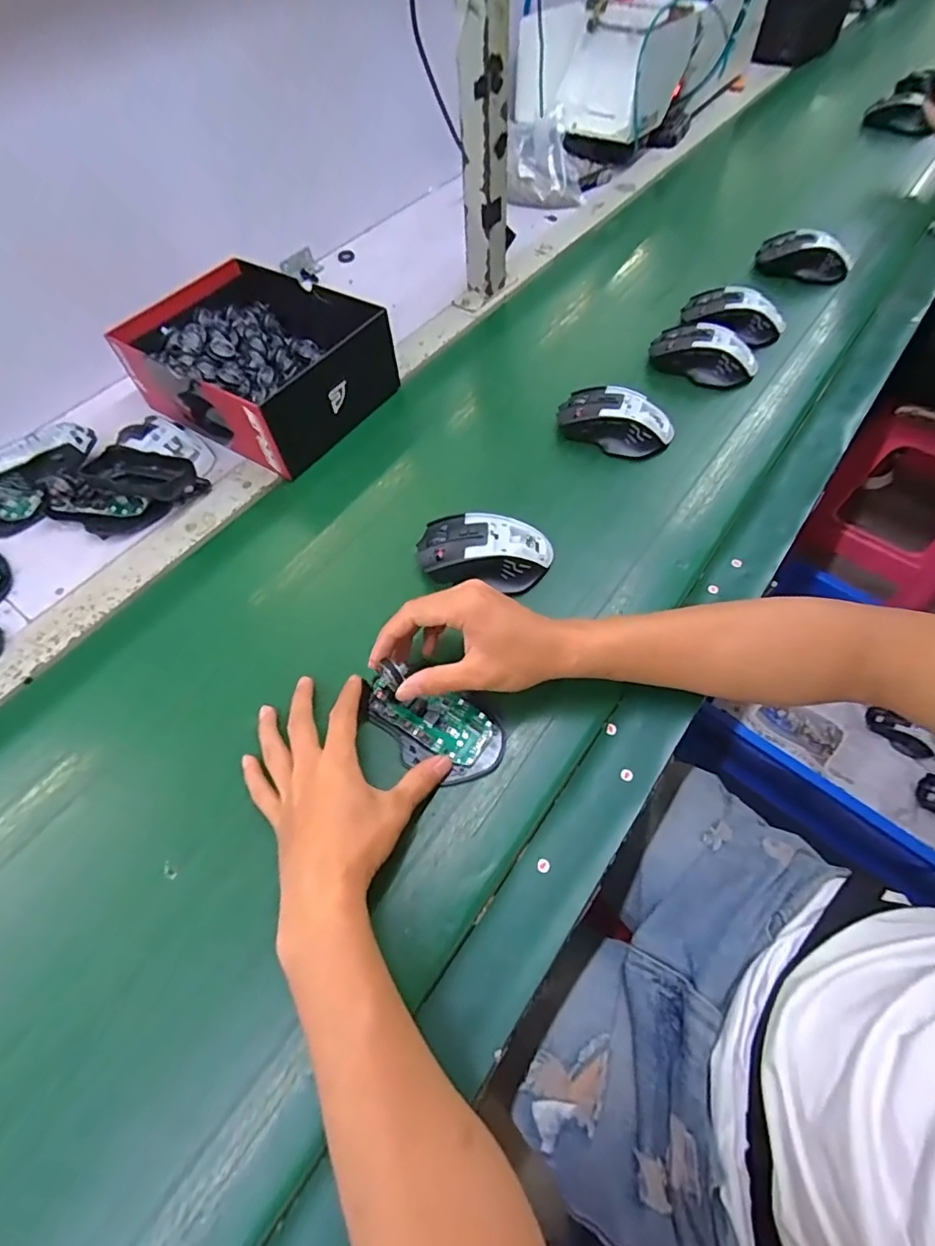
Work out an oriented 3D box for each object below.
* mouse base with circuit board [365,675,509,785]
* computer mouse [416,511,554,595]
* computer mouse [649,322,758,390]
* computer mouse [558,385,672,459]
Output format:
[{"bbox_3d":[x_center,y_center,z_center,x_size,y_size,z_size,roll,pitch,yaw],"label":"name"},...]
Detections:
[{"bbox_3d":[-0.025,0.078,0.396,0.105,0.021,0.058,20,62,6],"label":"mouse base with circuit board"},{"bbox_3d":[0.015,-0.065,0.466,0.113,0.031,0.060,7,60,6],"label":"computer mouse"},{"bbox_3d":[0.266,-0.303,0.600,0.116,0.041,0.060,23,63,15],"label":"computer mouse"},{"bbox_3d":[0.151,-0.208,0.548,0.113,0.038,0.060,15,61,11],"label":"computer mouse"}]

